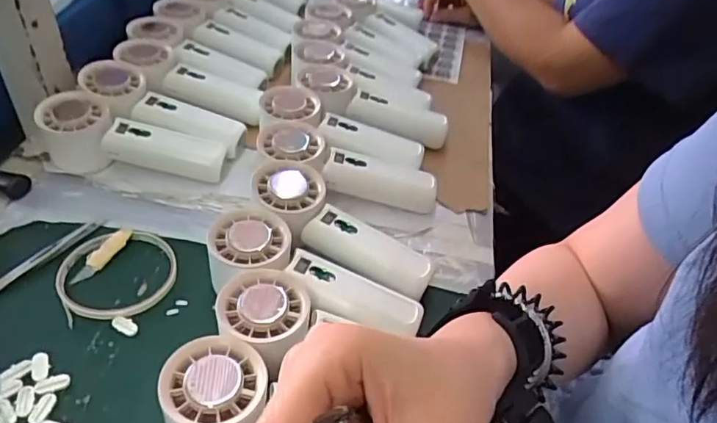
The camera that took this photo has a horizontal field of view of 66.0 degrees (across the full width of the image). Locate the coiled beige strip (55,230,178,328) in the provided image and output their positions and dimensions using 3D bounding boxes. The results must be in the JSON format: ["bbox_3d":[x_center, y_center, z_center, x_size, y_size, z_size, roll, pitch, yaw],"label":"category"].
[{"bbox_3d":[-0.182,0.046,0.418,0.082,0.006,0.083,-7,44,-16],"label":"coiled beige strip"}]

